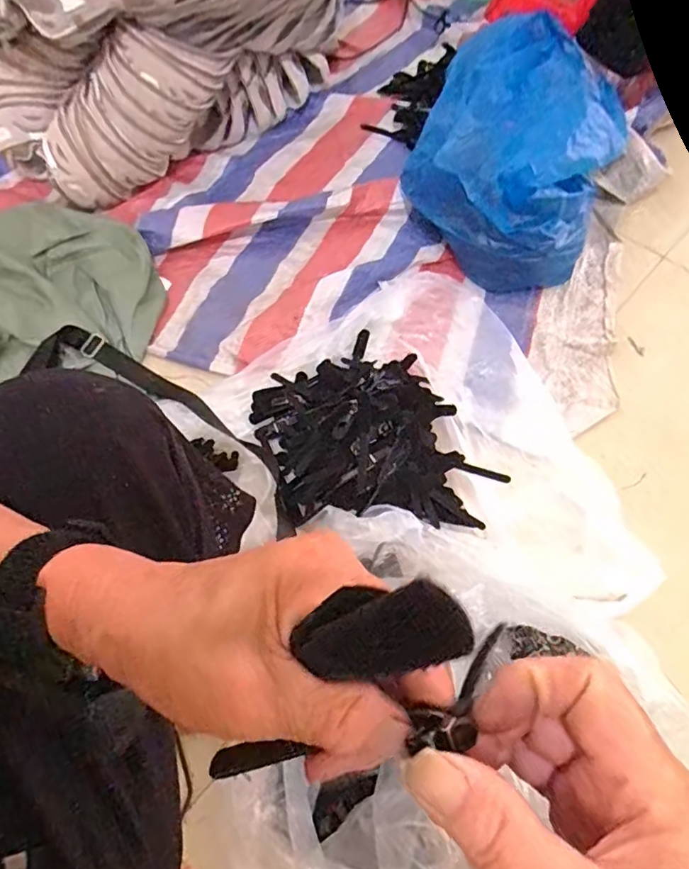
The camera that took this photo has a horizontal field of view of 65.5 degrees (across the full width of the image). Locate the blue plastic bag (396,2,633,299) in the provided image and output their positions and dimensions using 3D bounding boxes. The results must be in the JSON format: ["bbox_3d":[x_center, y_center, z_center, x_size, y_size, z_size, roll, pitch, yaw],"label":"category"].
[{"bbox_3d":[0.275,-0.447,0.858,0.314,0.202,0.352,29,69,14],"label":"blue plastic bag"}]

